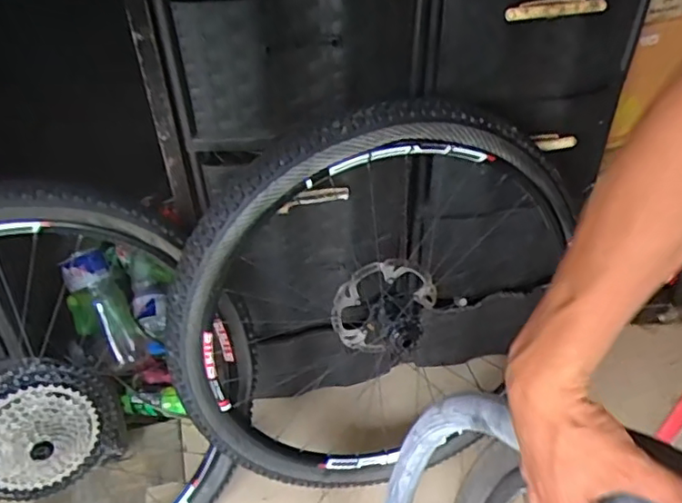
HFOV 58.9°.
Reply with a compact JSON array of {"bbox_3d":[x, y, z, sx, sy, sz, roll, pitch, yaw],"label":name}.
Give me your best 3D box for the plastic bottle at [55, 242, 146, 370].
[{"bbox_3d":[-0.469,0.115,1.215,0.087,0.245,0.080,-29,8,-28],"label":"plastic bottle"}]

